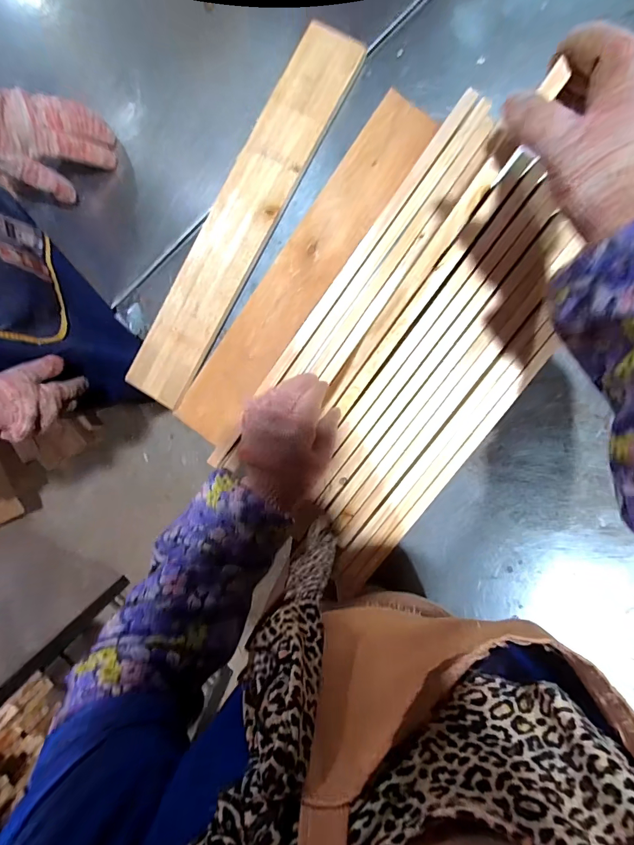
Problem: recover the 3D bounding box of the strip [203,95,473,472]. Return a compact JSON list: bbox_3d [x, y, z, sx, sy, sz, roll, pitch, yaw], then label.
[{"bbox_3d":[0.018,-0.141,0.434,0.024,0.018,0.475,36,99,-4],"label":"strip"}]

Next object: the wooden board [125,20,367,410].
[{"bbox_3d":[-0.100,-0.248,0.482,0.080,0.008,0.485,31,98,-3],"label":"wooden board"}]

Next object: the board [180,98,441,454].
[{"bbox_3d":[-0.030,-0.184,0.493,0.081,0.018,0.476,35,97,-4],"label":"board"}]

